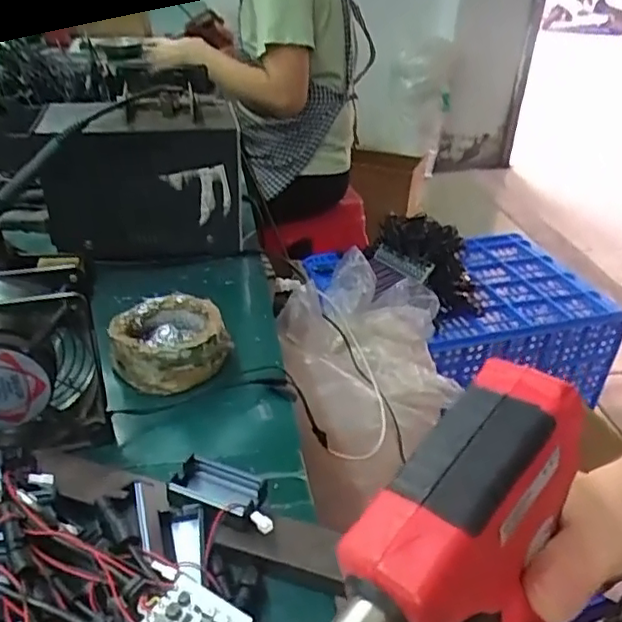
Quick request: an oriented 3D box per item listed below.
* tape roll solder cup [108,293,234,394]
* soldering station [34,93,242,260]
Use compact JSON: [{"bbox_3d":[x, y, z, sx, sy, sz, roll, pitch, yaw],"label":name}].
[{"bbox_3d":[-0.114,0.024,0.493,0.086,0.042,0.076,-11,35,-23],"label":"tape roll solder cup"},{"bbox_3d":[-0.169,-0.138,0.631,0.190,0.156,0.127,-8,33,-18],"label":"soldering station"}]

